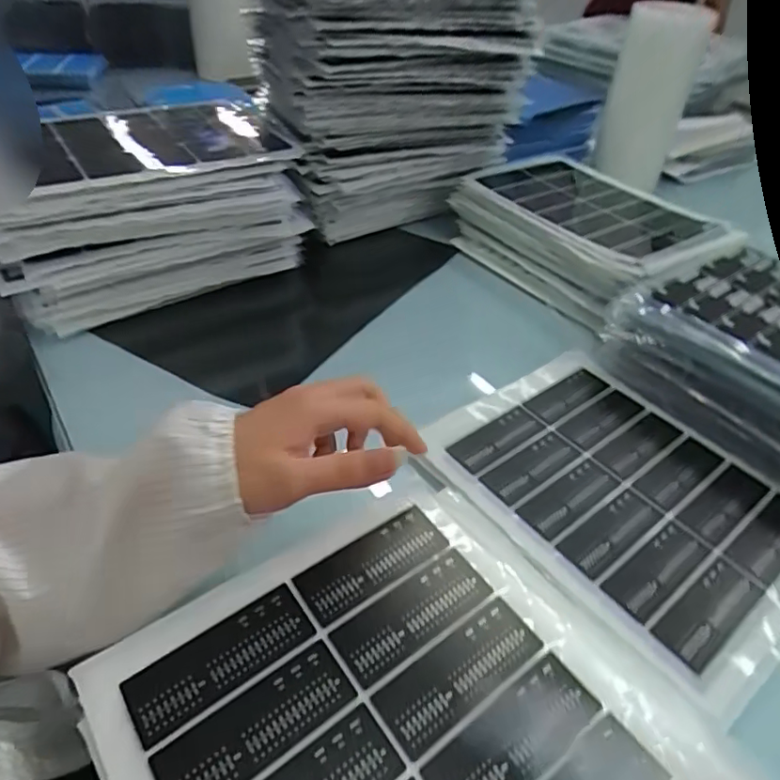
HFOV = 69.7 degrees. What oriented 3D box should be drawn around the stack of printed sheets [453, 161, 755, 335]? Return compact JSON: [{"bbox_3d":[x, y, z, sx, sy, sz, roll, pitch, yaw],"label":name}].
[{"bbox_3d":[0.248,-0.194,0.701,0.219,0.076,0.304,-18,46,-23],"label":"stack of printed sheets"}]

